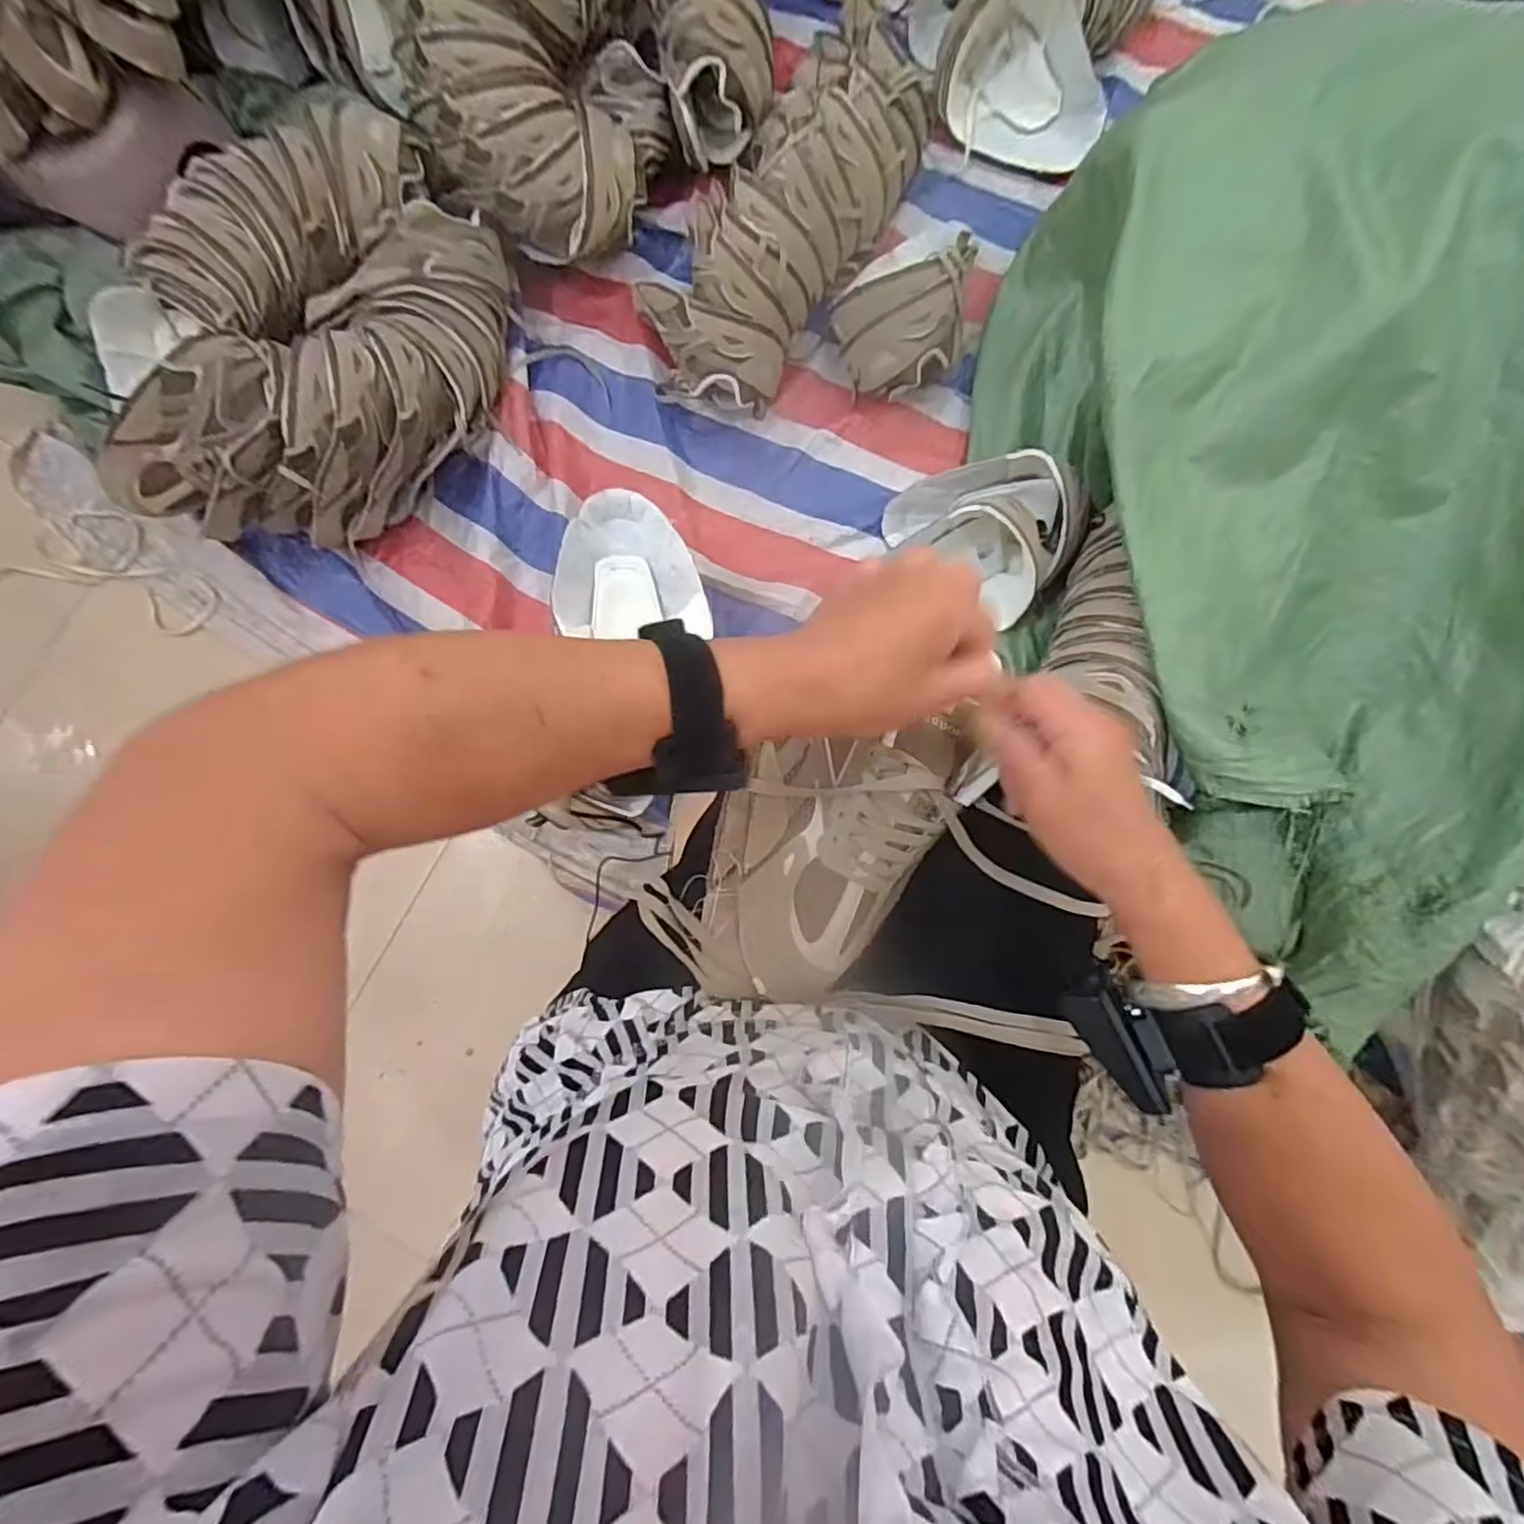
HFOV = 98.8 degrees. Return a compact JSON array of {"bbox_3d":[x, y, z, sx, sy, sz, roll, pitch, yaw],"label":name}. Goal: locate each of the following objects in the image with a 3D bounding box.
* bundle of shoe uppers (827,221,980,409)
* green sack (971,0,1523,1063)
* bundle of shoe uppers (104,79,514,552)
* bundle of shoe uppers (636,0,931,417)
[{"bbox_3d":[0.168,-0.544,0.823,0.158,0.137,0.134,8,83,2],"label":"bundle of shoe uppers"},{"bbox_3d":[0.580,-0.216,0.664,0.518,0.296,0.939,-6,83,0],"label":"green sack"},{"bbox_3d":[-0.519,-0.506,0.789,0.326,0.161,0.477,10,83,2],"label":"bundle of shoe uppers"},{"bbox_3d":[0.035,-0.706,0.844,0.204,0.152,0.525,31,84,4],"label":"bundle of shoe uppers"}]

